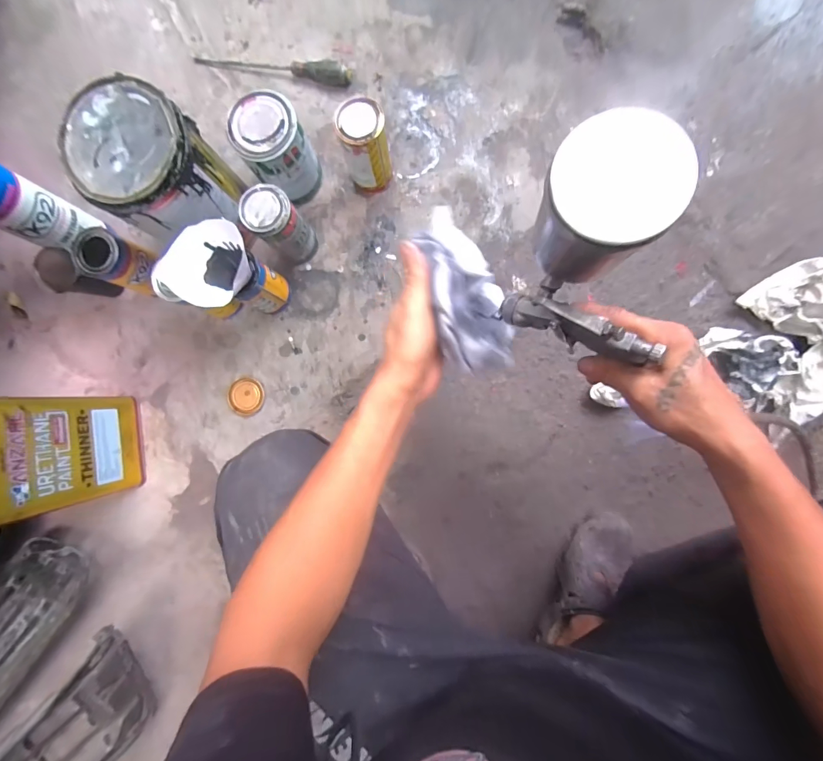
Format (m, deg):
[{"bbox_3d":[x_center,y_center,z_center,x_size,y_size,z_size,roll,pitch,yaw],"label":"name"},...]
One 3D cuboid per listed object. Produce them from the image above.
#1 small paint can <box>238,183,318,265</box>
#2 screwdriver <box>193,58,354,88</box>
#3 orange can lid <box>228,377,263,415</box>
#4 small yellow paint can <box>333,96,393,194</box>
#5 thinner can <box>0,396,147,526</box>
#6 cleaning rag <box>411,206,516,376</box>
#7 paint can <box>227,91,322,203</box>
[{"bbox_3d":[-0.203,-0.243,0.612,0.069,0.136,0.073,0,89,4],"label":"small paint can"},{"bbox_3d":[-0.249,-0.566,0.683,0.295,0.028,0.027,13,90,4],"label":"screwdriver"},{"bbox_3d":[-0.293,0.029,0.677,0.062,0.011,0.064,0,89,4],"label":"orange can lid"},{"bbox_3d":[-0.070,-0.365,0.606,0.069,0.134,0.078,-12,88,4],"label":"small yellow paint can"},{"bbox_3d":[-0.557,0.110,0.578,0.111,0.254,0.164,-6,88,4],"label":"thinner can"},{"bbox_3d":[0.054,-0.089,0.374,0.080,0.094,0.164,-15,88,4],"label":"cleaning rag"},{"bbox_3d":[-0.210,-0.365,0.618,0.102,0.135,0.109,-37,87,3],"label":"paint can"}]

